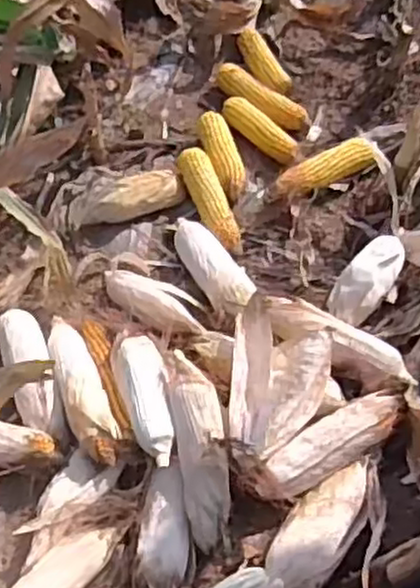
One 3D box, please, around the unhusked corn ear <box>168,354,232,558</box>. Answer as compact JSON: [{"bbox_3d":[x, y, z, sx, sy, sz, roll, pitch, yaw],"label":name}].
[{"bbox_3d":[-0.011,0.193,0.940,0.061,0.056,0.250,-6,74,-9],"label":"unhusked corn ear"}]

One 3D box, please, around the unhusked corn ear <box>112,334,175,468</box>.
[{"bbox_3d":[-0.085,0.133,0.986,0.061,0.045,0.205,-9,58,-14],"label":"unhusked corn ear"}]

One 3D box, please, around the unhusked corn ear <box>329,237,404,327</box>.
[{"bbox_3d":[0.253,-0.028,1.167,0.075,0.051,0.178,35,59,16],"label":"unhusked corn ear"}]

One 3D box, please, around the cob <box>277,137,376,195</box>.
[{"bbox_3d":[0.195,-0.214,1.263,0.175,0.058,0.062,-24,59,-6],"label":"cob"}]

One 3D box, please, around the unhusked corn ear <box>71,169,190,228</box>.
[{"bbox_3d":[-0.141,-0.167,1.251,0.200,0.051,0.084,-9,58,-14],"label":"unhusked corn ear"}]

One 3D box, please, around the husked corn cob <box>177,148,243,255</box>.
[{"bbox_3d":[0.003,-0.158,1.253,0.057,0.047,0.223,-14,59,-16],"label":"husked corn cob"}]

